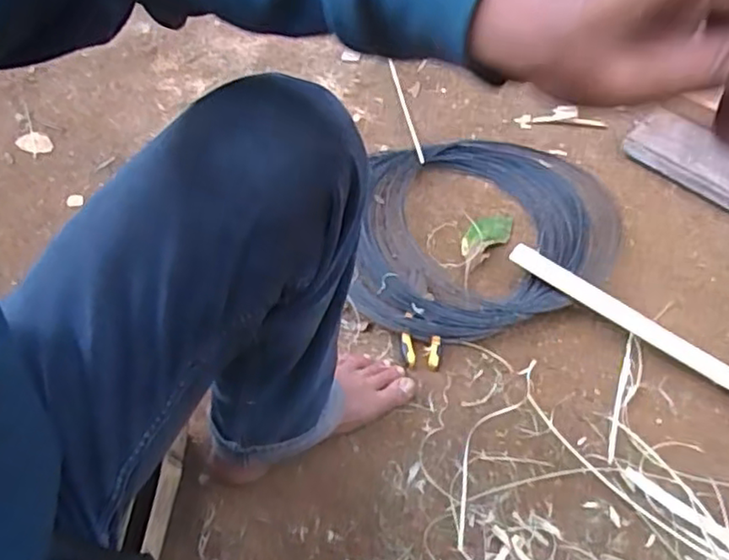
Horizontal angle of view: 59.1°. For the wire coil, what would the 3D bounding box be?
[{"bbox_3d":[0.164,-0.069,0.881,0.369,0.046,0.346,4,57,5],"label":"wire coil"}]

